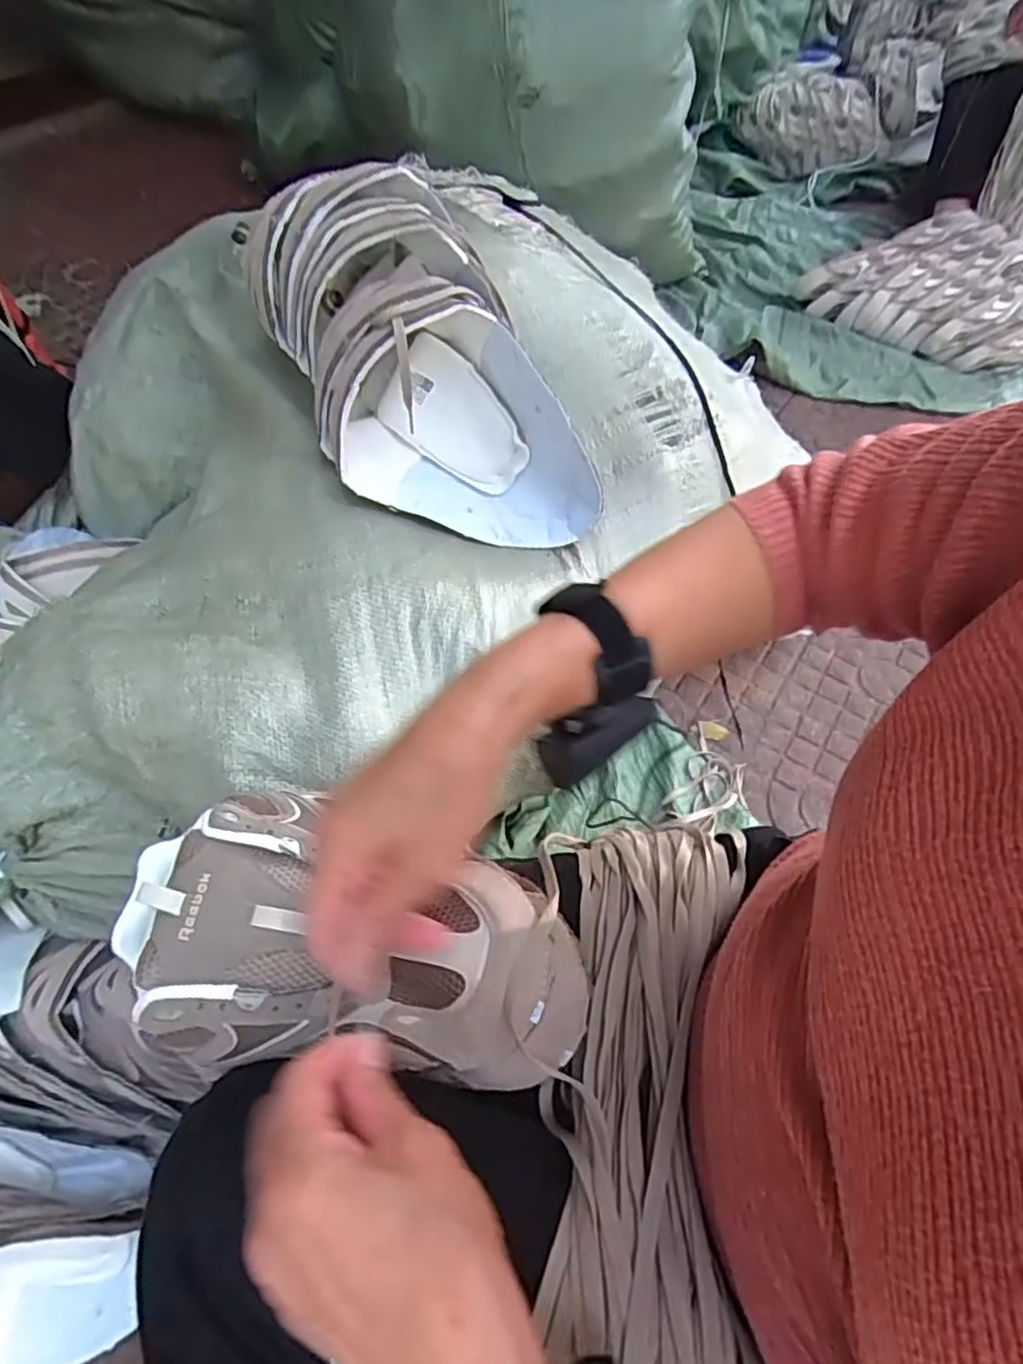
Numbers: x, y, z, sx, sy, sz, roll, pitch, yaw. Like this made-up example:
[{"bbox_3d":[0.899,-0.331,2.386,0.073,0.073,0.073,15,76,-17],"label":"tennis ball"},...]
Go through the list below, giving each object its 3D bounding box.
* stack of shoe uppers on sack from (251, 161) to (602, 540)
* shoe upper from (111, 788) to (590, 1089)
[{"bbox_3d":[-0.075,-0.249,0.590,0.361,0.164,0.173,48,60,-12],"label":"stack of shoe uppers on sack"},{"bbox_3d":[-0.088,0.135,0.374,0.257,0.074,0.133,11,55,4],"label":"shoe upper"}]

